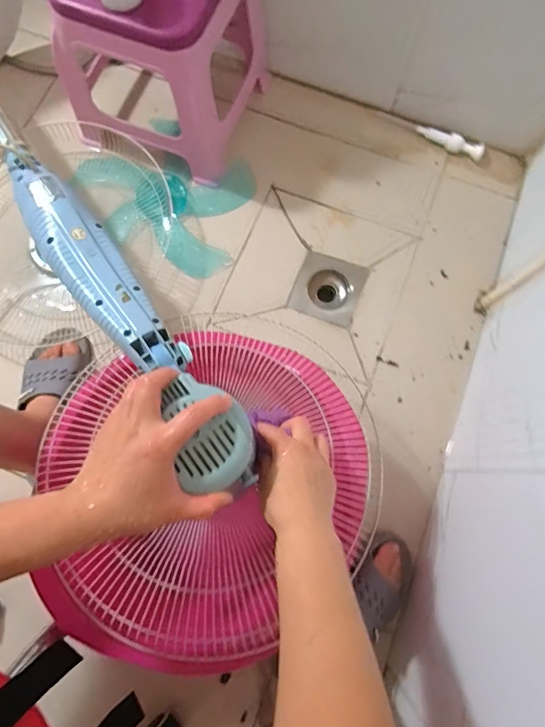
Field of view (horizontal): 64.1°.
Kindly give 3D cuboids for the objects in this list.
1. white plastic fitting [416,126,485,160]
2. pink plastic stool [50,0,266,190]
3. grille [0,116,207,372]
[{"bbox_3d":[0.349,-0.435,0.855,0.135,0.019,0.029,20,78,3],"label":"white plastic fitting"},{"bbox_3d":[-0.184,-0.528,0.739,0.277,0.268,0.264,19,77,3],"label":"pink plastic stool"},{"bbox_3d":[-0.374,-0.220,0.774,0.421,0.055,0.426,0,77,-1],"label":"grille"}]

